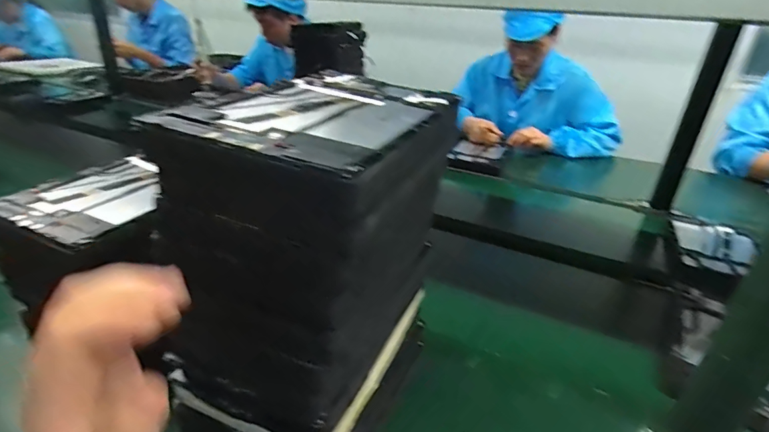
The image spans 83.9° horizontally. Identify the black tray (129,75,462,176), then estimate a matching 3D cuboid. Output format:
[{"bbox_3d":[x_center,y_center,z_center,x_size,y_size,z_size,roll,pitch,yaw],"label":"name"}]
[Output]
[{"bbox_3d":[-0.039,-0.085,0.333,0.141,0.013,0.237,13,29,19],"label":"black tray"}]

